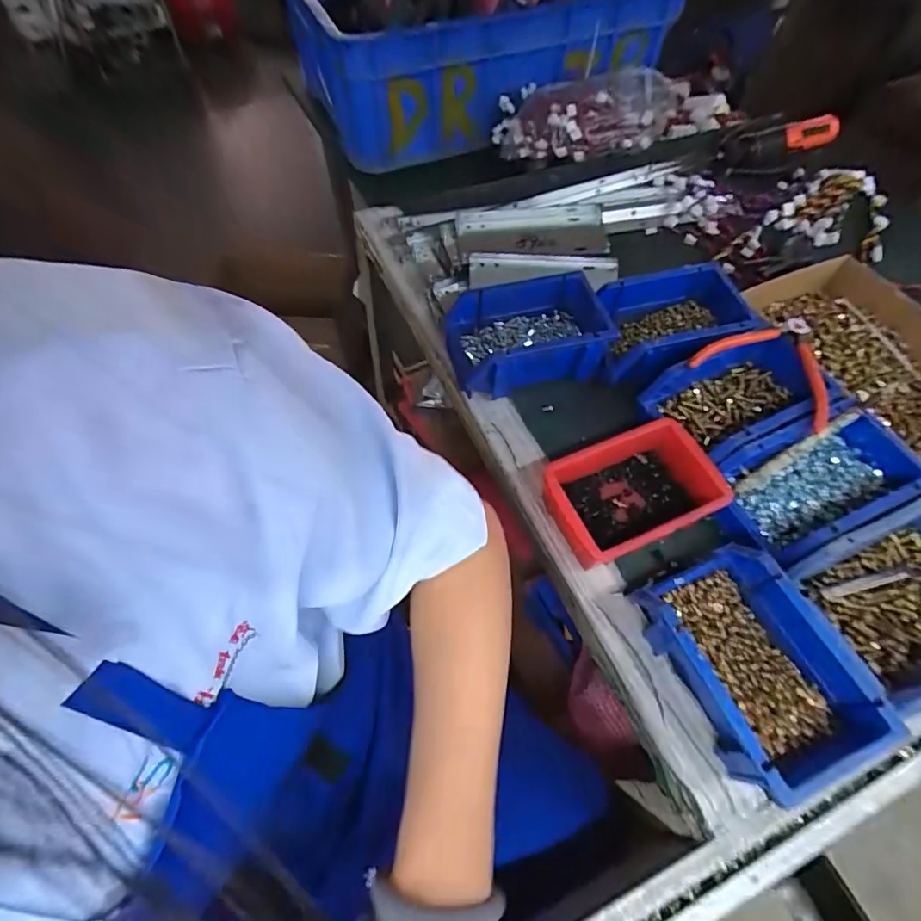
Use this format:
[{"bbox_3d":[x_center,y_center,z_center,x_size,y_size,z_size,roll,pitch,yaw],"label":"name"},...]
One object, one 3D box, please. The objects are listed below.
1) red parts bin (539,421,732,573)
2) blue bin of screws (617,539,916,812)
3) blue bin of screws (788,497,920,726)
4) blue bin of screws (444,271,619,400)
[{"bbox_3d":[0.156,0.031,0.471,0.156,0.052,0.096,-21,61,-12],"label":"red parts bin"},{"bbox_3d":[0.220,0.154,0.395,0.113,0.076,0.158,-19,61,-11],"label":"blue bin of screws"},{"bbox_3d":[0.363,0.110,0.413,0.164,0.068,0.118,-22,62,-12],"label":"blue bin of screws"},{"bbox_3d":[0.076,-0.132,0.558,0.176,0.073,0.104,-9,60,-5],"label":"blue bin of screws"}]

